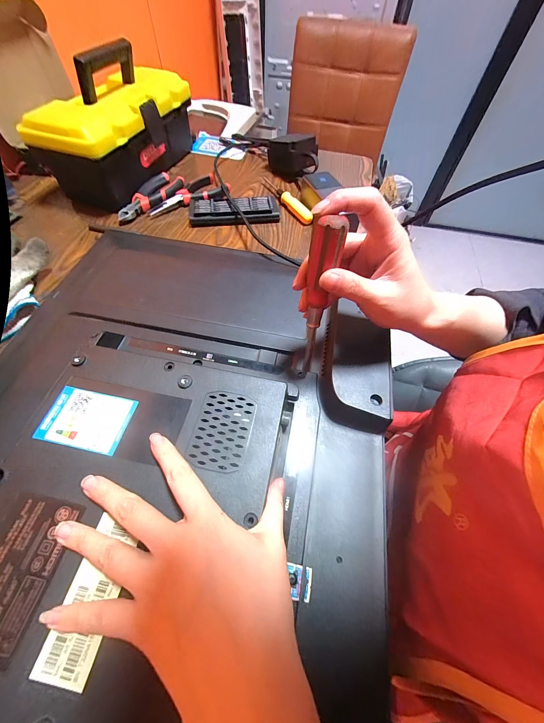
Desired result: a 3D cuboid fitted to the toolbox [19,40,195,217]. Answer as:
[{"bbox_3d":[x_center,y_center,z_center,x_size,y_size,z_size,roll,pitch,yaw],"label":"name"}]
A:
[{"bbox_3d":[-0.265,-0.424,0.489,0.129,0.165,0.298,21,60,11],"label":"toolbox"}]

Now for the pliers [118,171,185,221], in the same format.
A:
[{"bbox_3d":[-0.217,-0.302,0.498,0.051,0.014,0.147,20,60,10],"label":"pliers"}]

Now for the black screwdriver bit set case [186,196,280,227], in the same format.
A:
[{"bbox_3d":[-0.068,-0.270,0.497,0.156,0.023,0.066,-5,58,-5],"label":"black screwdriver bit set case"}]

